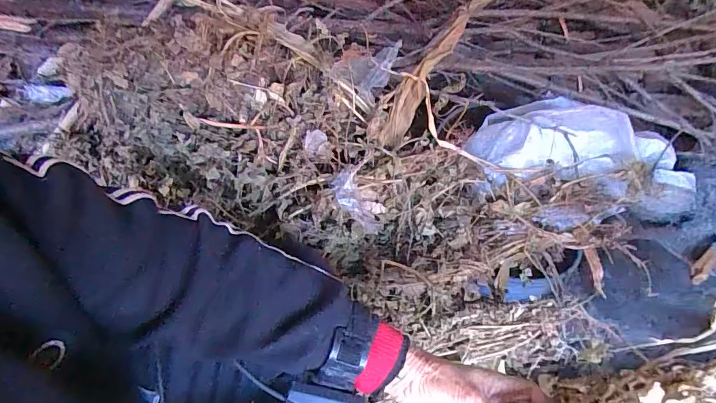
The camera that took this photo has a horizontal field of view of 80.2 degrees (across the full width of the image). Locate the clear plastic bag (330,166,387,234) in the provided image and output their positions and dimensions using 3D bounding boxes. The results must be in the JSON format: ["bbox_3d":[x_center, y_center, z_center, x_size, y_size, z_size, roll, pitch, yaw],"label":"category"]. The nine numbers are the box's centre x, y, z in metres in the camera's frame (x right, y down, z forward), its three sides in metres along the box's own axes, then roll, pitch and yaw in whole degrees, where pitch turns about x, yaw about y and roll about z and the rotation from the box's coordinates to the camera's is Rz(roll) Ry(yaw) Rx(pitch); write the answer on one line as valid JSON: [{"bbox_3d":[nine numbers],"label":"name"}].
[{"bbox_3d":[-0.001,0.001,0.644,0.033,0.105,0.052,-14,30,51],"label":"clear plastic bag"}]

